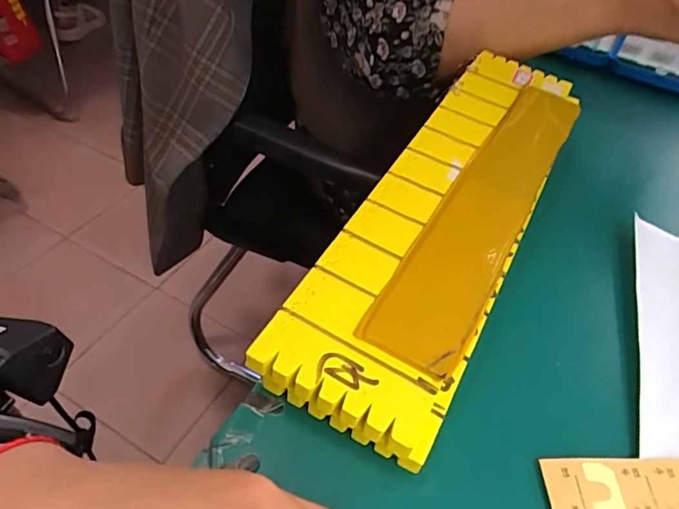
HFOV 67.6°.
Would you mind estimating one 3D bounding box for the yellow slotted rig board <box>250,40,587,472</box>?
[{"bbox_3d":[0.077,-0.038,0.327,0.091,0.035,0.348,23,49,17],"label":"yellow slotted rig board"}]

